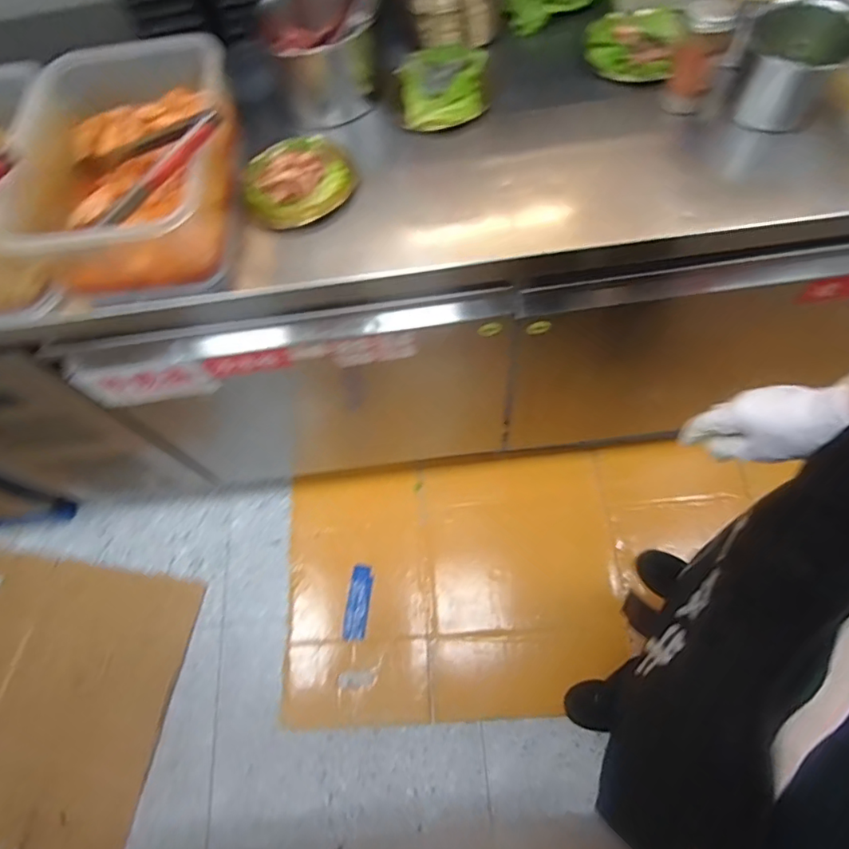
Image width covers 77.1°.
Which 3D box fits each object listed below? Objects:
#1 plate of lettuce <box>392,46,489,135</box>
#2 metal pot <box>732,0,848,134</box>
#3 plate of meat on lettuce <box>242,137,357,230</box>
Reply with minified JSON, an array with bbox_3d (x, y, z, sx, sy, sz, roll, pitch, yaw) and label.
[{"bbox_3d":[0.024,-0.508,0.806,0.156,0.030,0.152,-2,66,5],"label":"plate of lettuce"},{"bbox_3d":[0.479,-0.468,0.700,0.134,0.099,0.132,26,71,16],"label":"metal pot"},{"bbox_3d":[-0.185,-0.353,0.764,0.161,0.044,0.142,-31,67,-8],"label":"plate of meat on lettuce"}]

